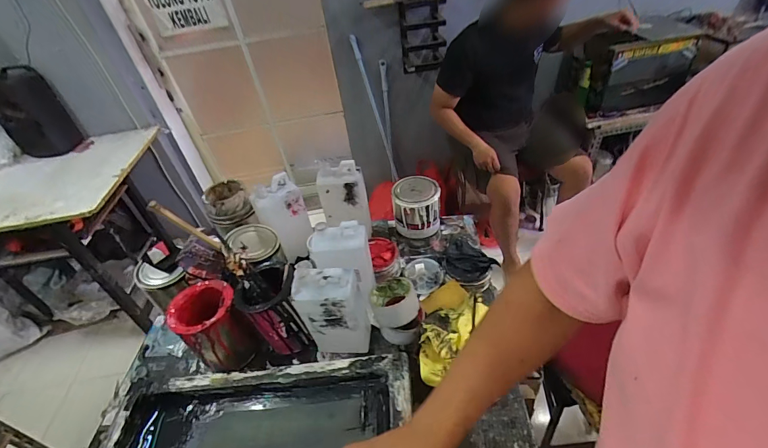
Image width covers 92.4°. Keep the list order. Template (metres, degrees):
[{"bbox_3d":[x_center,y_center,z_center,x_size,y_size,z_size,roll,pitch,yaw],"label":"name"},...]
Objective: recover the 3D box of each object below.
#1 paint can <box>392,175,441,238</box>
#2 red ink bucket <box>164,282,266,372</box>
[{"bbox_3d":[0.075,-0.040,0.857,0.106,0.102,0.107,-4,42,4],"label":"paint can"},{"bbox_3d":[-0.305,0.187,0.669,0.115,0.134,0.105,26,51,32],"label":"red ink bucket"}]

